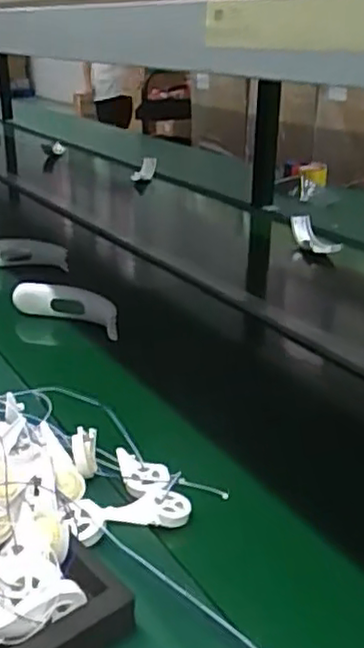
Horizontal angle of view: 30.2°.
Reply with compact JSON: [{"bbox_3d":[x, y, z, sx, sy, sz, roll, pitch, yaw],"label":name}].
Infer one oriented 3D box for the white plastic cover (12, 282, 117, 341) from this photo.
[{"bbox_3d":[-0.176,-0.028,1.058,0.193,0.052,0.044,14,26,22],"label":"white plastic cover"}]

